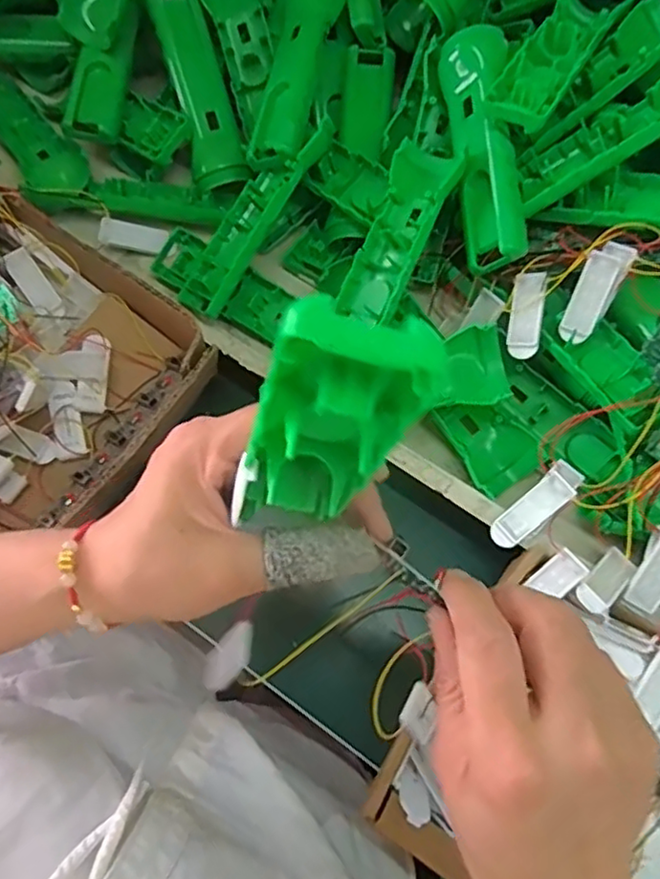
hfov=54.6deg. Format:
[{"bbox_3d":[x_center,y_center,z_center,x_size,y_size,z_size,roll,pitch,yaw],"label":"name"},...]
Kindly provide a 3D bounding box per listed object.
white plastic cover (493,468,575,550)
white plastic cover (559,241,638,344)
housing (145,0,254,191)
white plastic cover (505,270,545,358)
[{"bbox_3d":[0.131,0.047,0.419,0.060,0.005,0.021,-41,75,1],"label":"white plastic cover"},{"bbox_3d":[0.174,-0.097,0.420,0.026,0.016,0.071,29,97,10],"label":"white plastic cover"},{"bbox_3d":[-0.108,-0.297,0.515,0.044,0.023,0.182,-16,97,-6],"label":"housing"},{"bbox_3d":[0.132,-0.084,0.432,0.021,0.005,0.058,6,89,29],"label":"white plastic cover"}]

